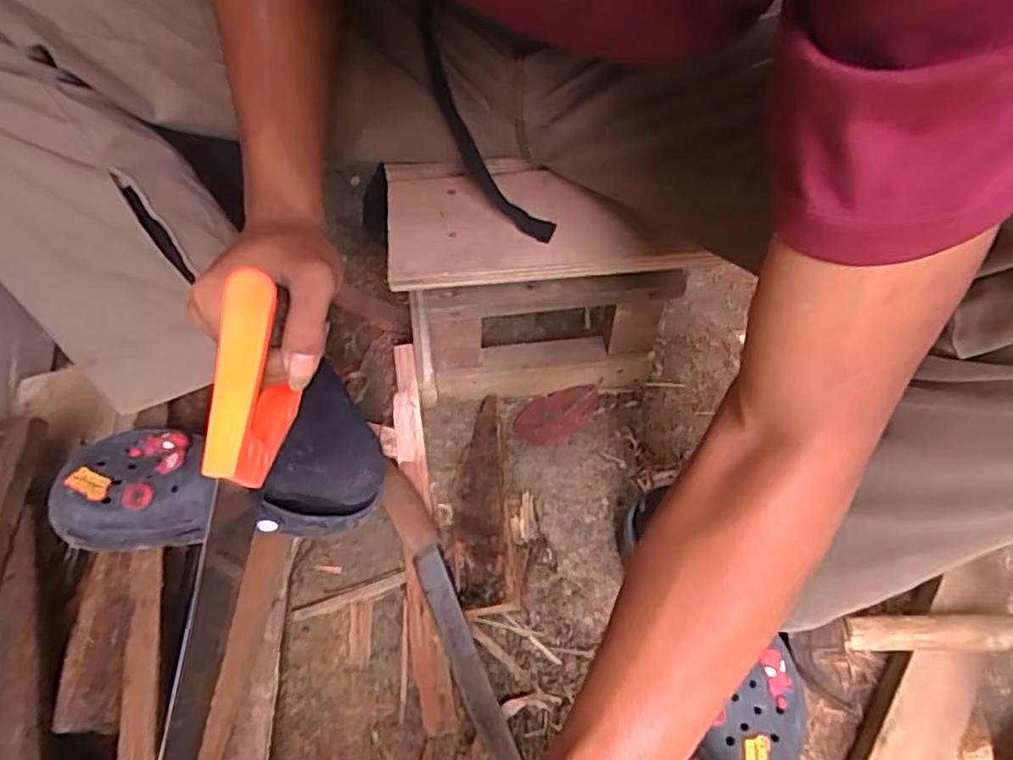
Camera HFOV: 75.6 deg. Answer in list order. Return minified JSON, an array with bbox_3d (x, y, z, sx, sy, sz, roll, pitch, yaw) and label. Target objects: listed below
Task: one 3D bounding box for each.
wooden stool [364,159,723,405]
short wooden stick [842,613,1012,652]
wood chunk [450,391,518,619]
[{"bbox_3d":[0.029,-0.084,0.647,0.250,0.247,0.127,-5,60,-2],"label":"wooden stool"},{"bbox_3d":[0.370,0.216,0.559,0.144,0.025,0.027,-10,57,24],"label":"short wooden stick"},{"bbox_3d":[-0.030,0.128,0.678,0.062,0.031,0.218,-6,60,-2],"label":"wood chunk"}]

